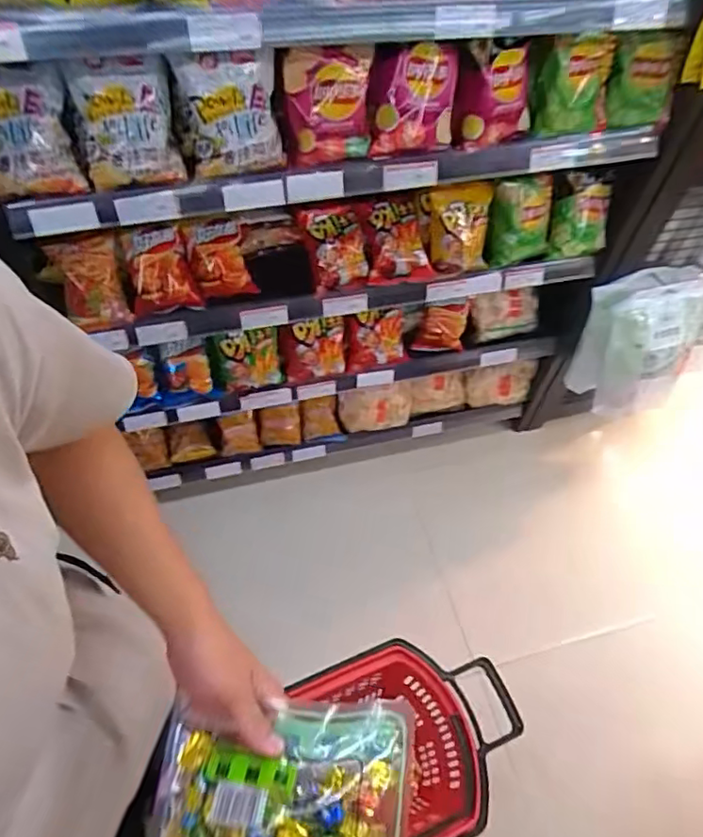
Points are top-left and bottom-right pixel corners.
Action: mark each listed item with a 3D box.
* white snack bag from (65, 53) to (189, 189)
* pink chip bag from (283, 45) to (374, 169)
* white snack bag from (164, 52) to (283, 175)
[{"bbox_3d":[-0.357,-0.470,0.913,0.148,0.162,0.064,-12,56,-13],"label":"white snack bag"},{"bbox_3d":[-0.032,-0.525,0.960,0.152,0.172,0.037,-27,42,-25],"label":"pink chip bag"},{"bbox_3d":[-0.196,-0.485,0.917,0.164,0.164,0.062,-7,55,-10],"label":"white snack bag"}]

